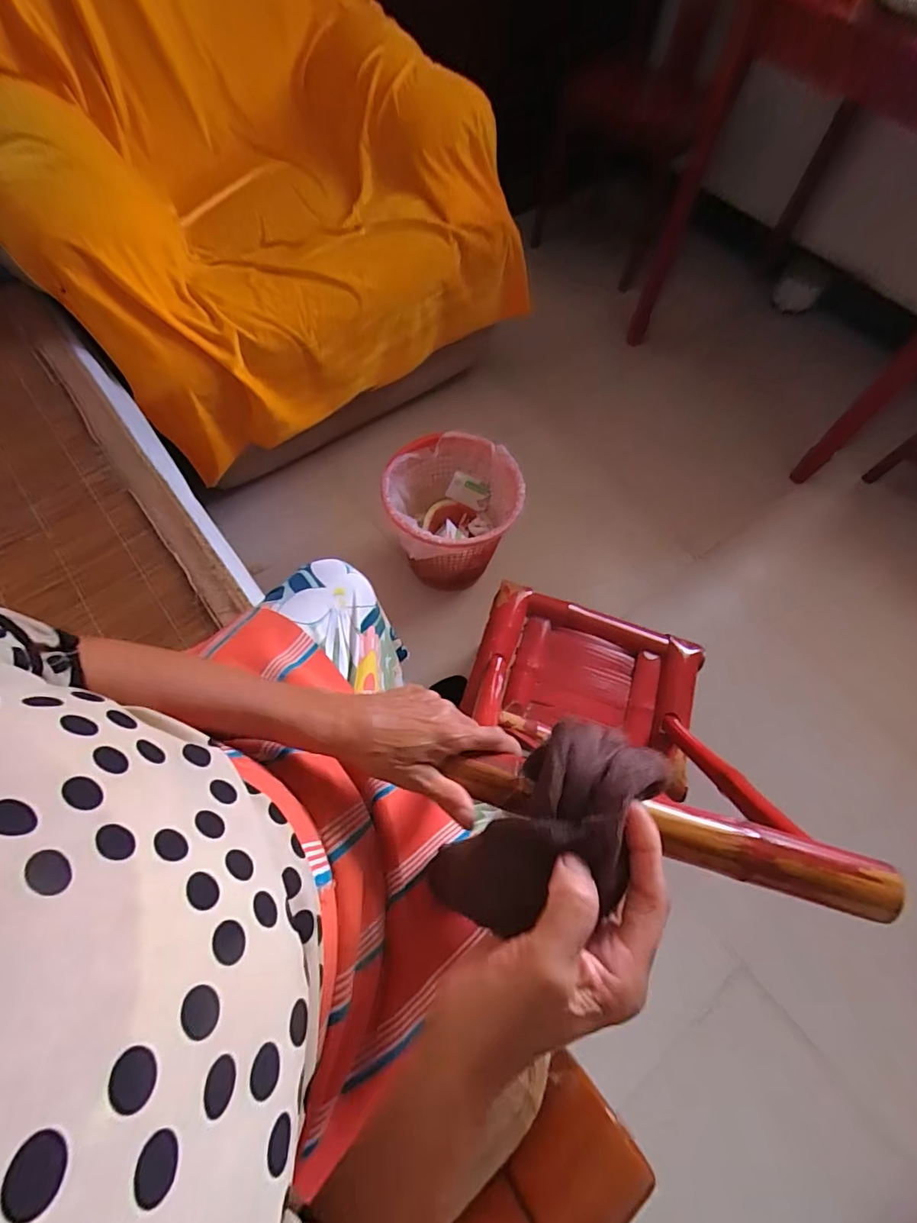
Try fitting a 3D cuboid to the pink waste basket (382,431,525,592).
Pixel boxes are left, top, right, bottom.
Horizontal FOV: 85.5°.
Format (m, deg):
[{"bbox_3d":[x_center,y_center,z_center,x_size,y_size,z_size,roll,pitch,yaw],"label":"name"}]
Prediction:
[{"bbox_3d":[-0.015,-0.198,1.091,0.265,0.243,0.269,1,64,-3],"label":"pink waste basket"}]

